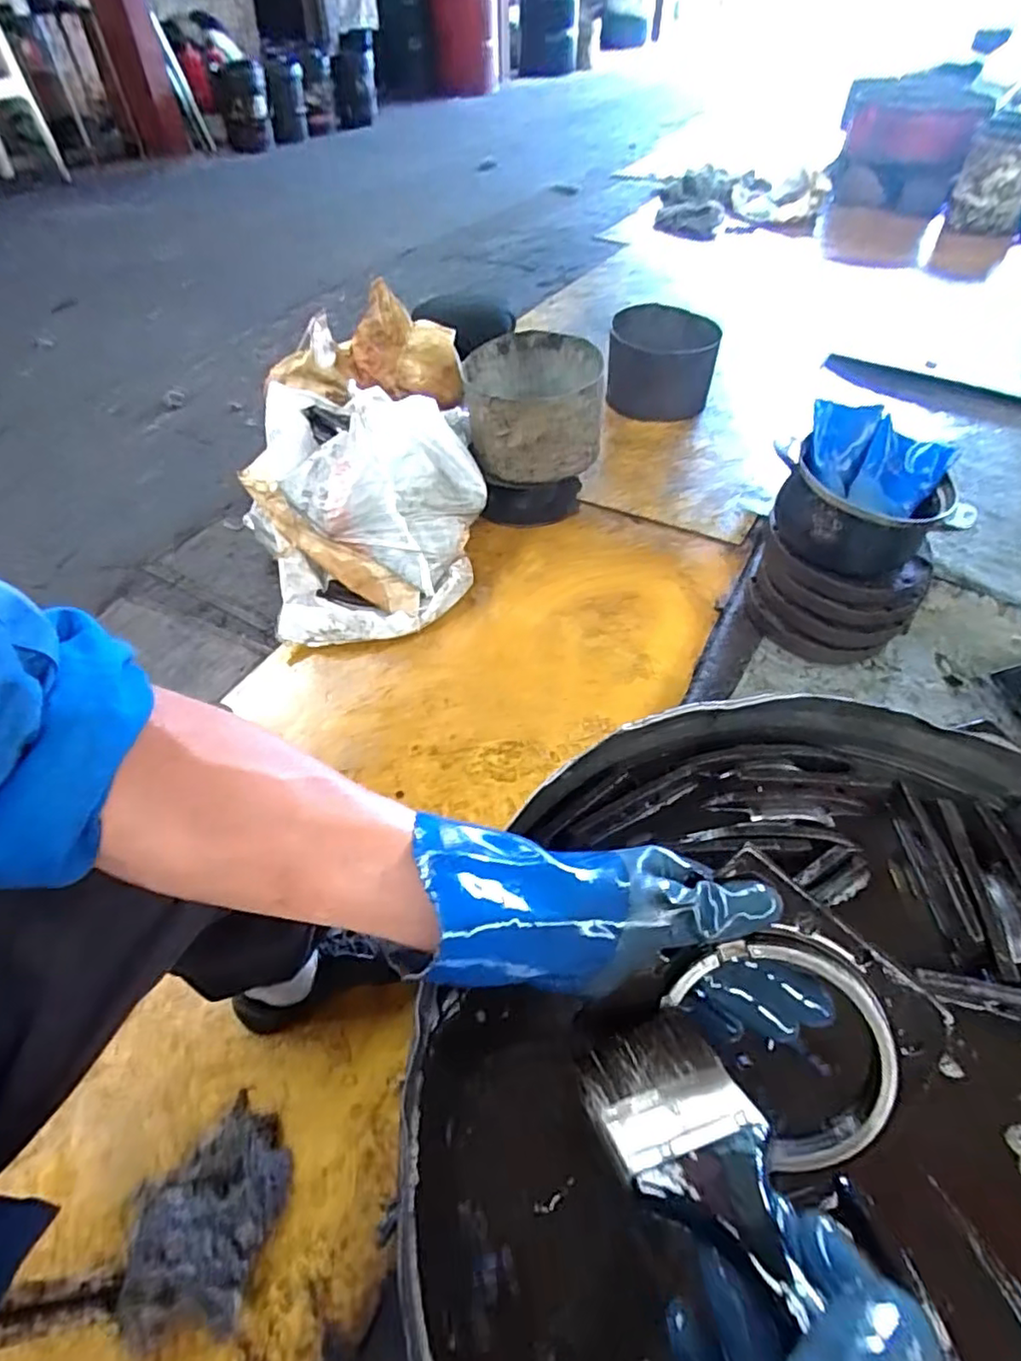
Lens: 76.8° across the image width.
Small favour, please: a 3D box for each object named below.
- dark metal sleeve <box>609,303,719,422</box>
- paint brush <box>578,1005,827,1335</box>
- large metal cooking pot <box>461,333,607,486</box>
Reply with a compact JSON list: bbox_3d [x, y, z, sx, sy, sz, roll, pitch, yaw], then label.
[{"bbox_3d":[0.388,-0.819,1.659,0.266,0.223,0.217,3,49,6],"label":"dark metal sleeve"},{"bbox_3d":[0.092,0.215,0.245,0.066,0.028,0.201,-18,18,-12],"label":"paint brush"},{"bbox_3d":[0.050,-0.562,1.336,0.273,0.184,0.261,-1,49,0],"label":"large metal cooking pot"}]

